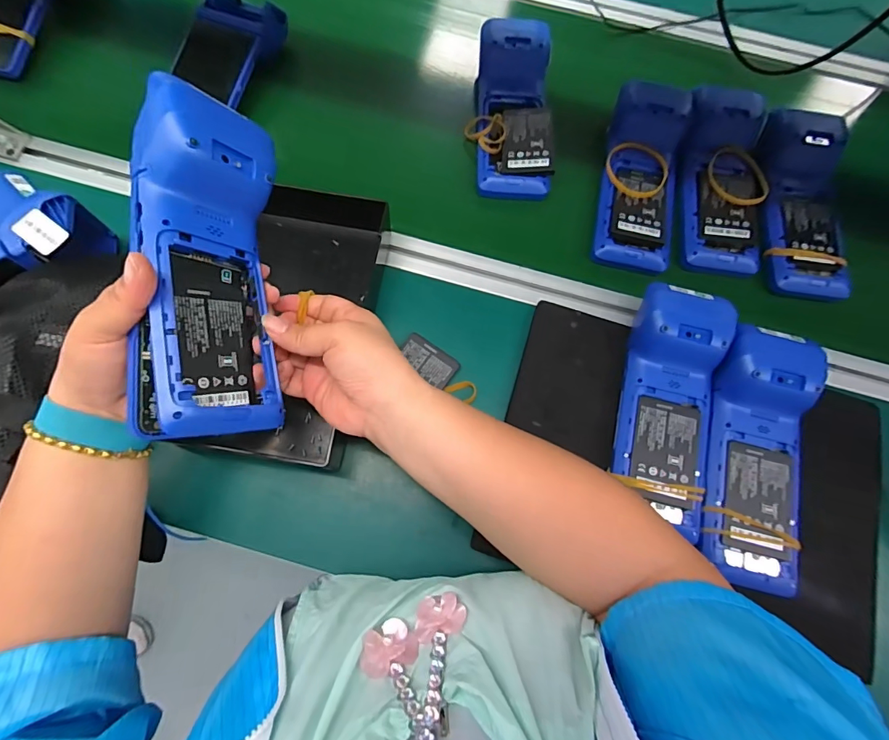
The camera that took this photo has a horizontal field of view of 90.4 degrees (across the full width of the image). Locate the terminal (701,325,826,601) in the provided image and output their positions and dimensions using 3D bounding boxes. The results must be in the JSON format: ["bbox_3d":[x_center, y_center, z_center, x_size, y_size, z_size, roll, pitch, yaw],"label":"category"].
[{"bbox_3d":[0.277,0.073,0.380,0.083,0.043,0.220,11,73,1],"label":"terminal"}]

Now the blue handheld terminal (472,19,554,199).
[{"bbox_3d":[0.081,-0.303,0.508,0.086,0.045,0.220,3,73,-2],"label":"blue handheld terminal"}]

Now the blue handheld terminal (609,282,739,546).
[{"bbox_3d":[0.204,0.029,0.397,0.078,0.051,0.204,13,73,1],"label":"blue handheld terminal"}]

